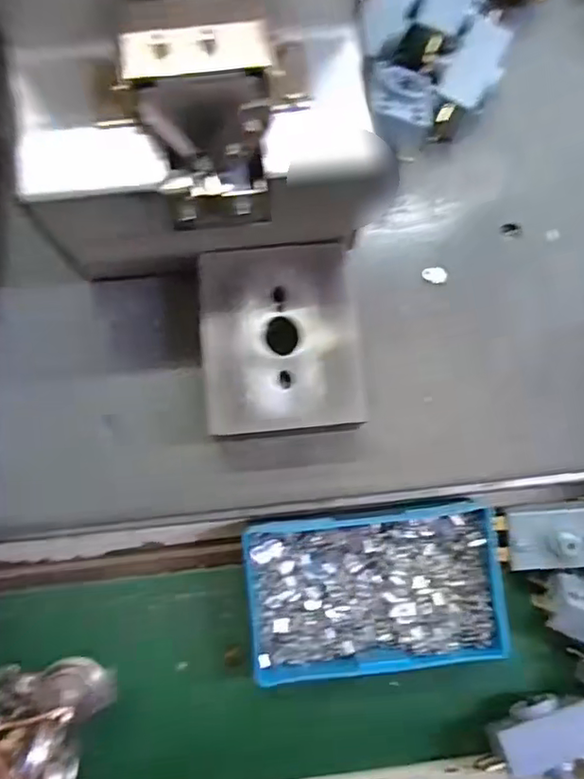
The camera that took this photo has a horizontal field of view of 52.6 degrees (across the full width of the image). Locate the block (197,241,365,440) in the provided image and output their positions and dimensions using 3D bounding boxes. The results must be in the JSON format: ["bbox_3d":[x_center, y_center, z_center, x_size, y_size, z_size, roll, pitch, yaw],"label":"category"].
[{"bbox_3d":[-0.005,-0.021,0.264,0.066,0.030,0.081,-5,82,-3],"label":"block"}]

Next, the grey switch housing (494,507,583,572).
[{"bbox_3d":[0.131,0.070,0.278,0.062,0.017,0.028,-3,82,-2],"label":"grey switch housing"}]

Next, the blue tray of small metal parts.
[{"bbox_3d":[0.039,0.095,0.278,0.115,0.021,0.071,-6,82,-3],"label":"blue tray of small metal parts"}]

